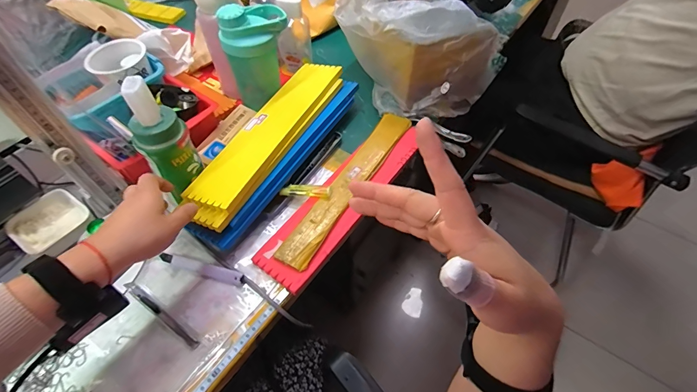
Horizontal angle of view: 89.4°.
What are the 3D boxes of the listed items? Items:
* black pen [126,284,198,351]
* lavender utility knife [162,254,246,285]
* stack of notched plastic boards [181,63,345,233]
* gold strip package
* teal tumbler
[{"bbox_3d":[-0.230,0.146,0.434,0.130,0.005,0.010,29,59,19],"label":"black pen"},{"bbox_3d":[-0.193,0.095,0.463,0.124,0.013,0.014,13,55,9],"label":"lavender utility knife"},{"bbox_3d":[-0.120,-0.104,0.544,0.090,0.022,0.354,20,56,14],"label":"stack of notched plastic boards"},{"bbox_3d":[0.004,-0.022,0.538,0.045,0.017,0.318,27,58,18],"label":"gold strip package"},{"bbox_3d":[-0.152,-0.236,0.588,0.106,0.167,0.079,-14,55,-10],"label":"teal tumbler"}]

